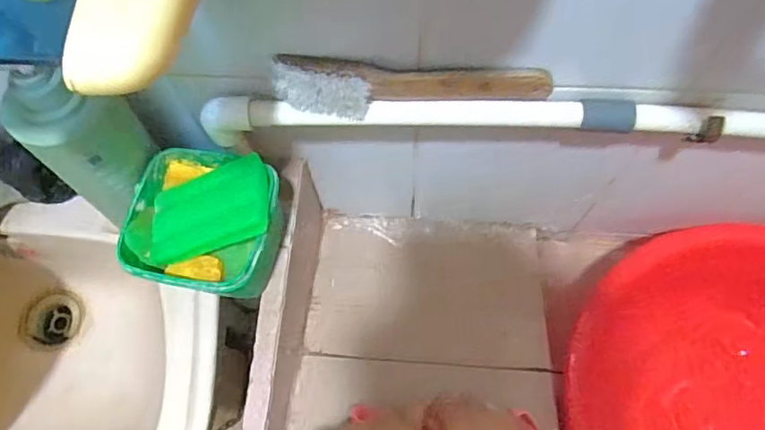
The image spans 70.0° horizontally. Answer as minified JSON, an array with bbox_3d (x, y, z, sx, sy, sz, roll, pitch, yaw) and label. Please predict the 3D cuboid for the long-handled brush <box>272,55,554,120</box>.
[{"bbox_3d":[0.022,-0.092,0.402,0.199,0.041,0.029,2,67,2],"label":"long-handled brush"}]

